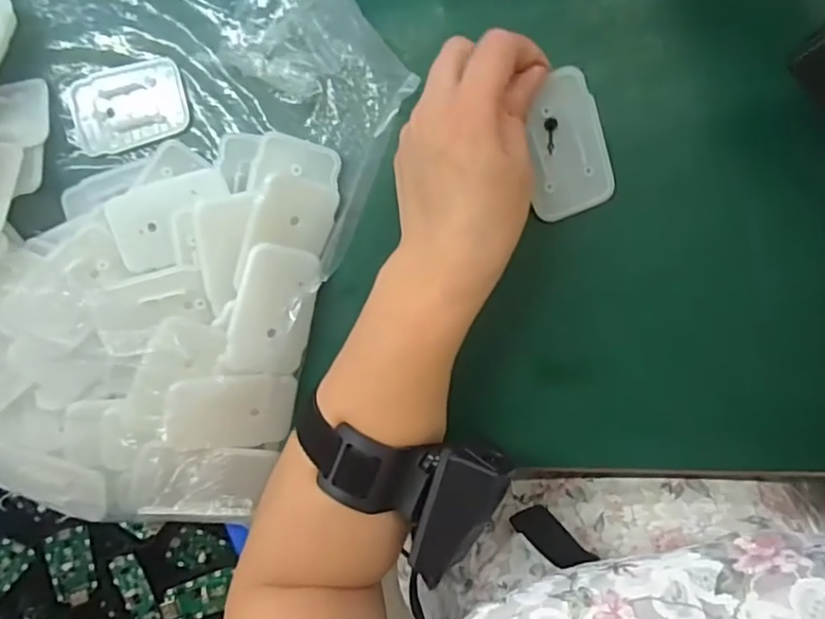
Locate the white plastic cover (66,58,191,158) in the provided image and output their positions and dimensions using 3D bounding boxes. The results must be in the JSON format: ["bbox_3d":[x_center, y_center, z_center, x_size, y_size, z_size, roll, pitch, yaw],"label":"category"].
[{"bbox_3d":[-0.161,-0.116,0.338,0.067,0.005,0.044,-13,92,8],"label":"white plastic cover"}]

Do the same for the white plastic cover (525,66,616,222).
[{"bbox_3d":[0.078,-0.083,0.302,0.039,0.004,0.069,-15,108,5],"label":"white plastic cover"}]

